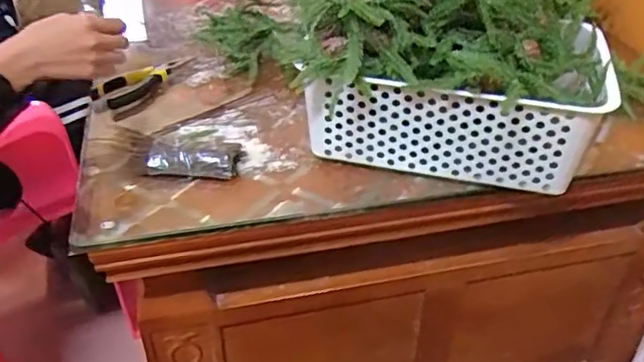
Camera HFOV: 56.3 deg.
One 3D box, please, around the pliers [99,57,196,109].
[{"bbox_3d":[-0.226,-0.139,0.799,0.046,0.028,0.149,23,42,27],"label":"pliers"}]

